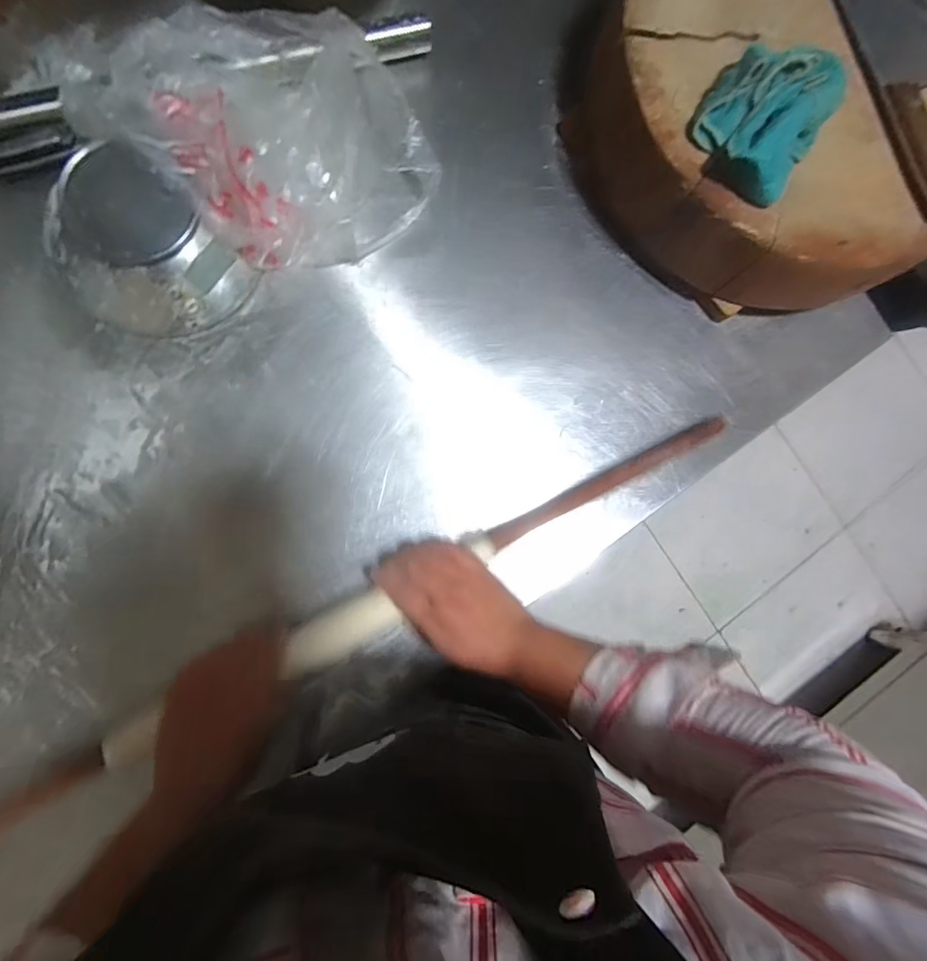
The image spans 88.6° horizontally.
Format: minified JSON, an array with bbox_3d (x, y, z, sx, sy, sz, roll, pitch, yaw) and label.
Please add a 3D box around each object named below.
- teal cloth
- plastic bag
[{"bbox_3d":[0.258,-0.309,0.397,0.104,0.039,0.117,38,83,-4],"label":"teal cloth"},{"bbox_3d":[-0.160,-0.323,0.443,0.247,0.084,0.236,36,83,-4],"label":"plastic bag"}]

